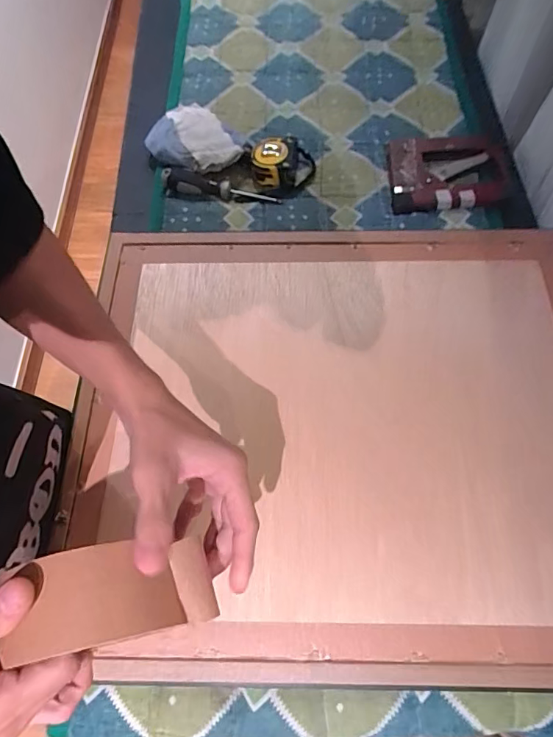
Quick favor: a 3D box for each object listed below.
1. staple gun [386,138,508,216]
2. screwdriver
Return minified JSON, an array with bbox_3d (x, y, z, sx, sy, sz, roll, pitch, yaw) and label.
[{"bbox_3d":[0.240,-0.275,0.625,0.154,0.028,0.123,0,68,1],"label":"staple gun"},{"bbox_3d":[-0.081,-0.253,0.633,0.171,0.024,0.030,12,69,6],"label":"screwdriver"}]

